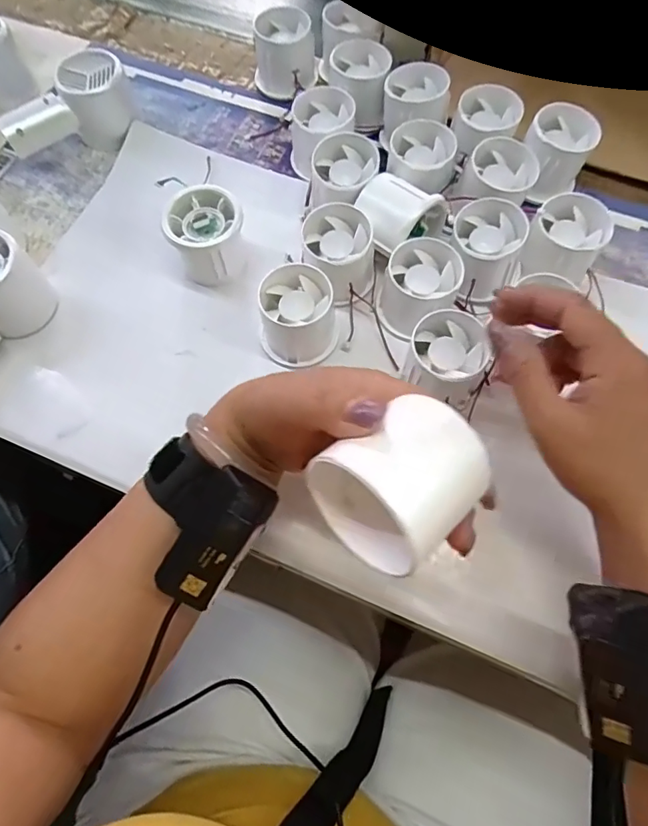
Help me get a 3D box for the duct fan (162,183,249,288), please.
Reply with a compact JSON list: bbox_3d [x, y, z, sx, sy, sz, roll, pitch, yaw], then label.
[{"bbox_3d":[-0.087,-0.134,0.383,0.052,0.046,0.055,-1,69,2],"label":"duct fan"}]

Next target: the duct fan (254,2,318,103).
[{"bbox_3d":[-0.036,-0.324,0.461,0.057,0.049,0.064,-9,69,-2],"label":"duct fan"}]

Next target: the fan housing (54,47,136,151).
[{"bbox_3d":[-0.194,-0.268,0.437,0.054,0.059,0.050,-23,70,-7],"label":"fan housing"}]

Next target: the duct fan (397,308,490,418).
[{"bbox_3d":[0.082,-0.033,0.345,0.052,0.046,0.059,17,71,8],"label":"duct fan"}]

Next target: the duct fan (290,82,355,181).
[{"bbox_3d":[0.000,-0.230,0.419,0.049,0.047,0.053,-1,69,2],"label":"duct fan"}]

